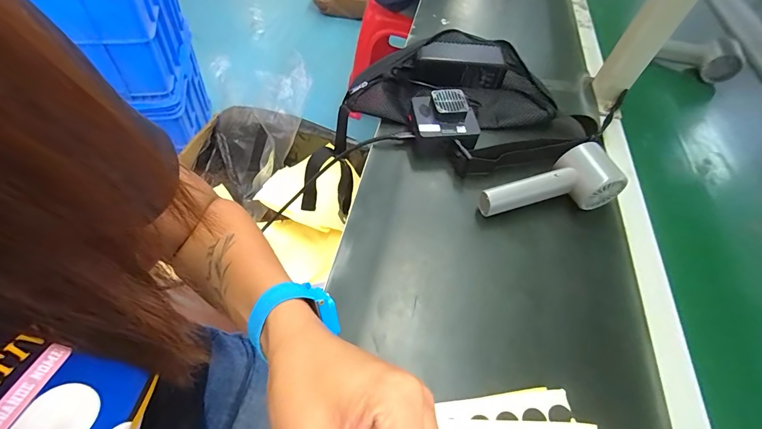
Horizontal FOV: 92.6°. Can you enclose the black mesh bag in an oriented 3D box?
[{"bbox_3d":[0.105,-0.155,0.485,0.324,0.071,0.208,-1,54,-3],"label":"black mesh bag"}]

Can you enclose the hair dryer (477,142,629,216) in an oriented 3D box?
[{"bbox_3d":[0.187,-0.030,0.404,0.155,0.054,0.057,-13,54,-13],"label":"hair dryer"}]

